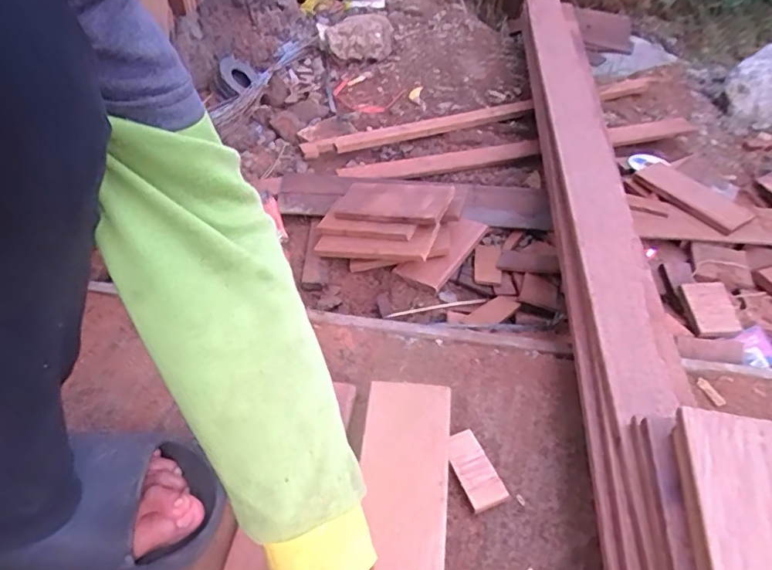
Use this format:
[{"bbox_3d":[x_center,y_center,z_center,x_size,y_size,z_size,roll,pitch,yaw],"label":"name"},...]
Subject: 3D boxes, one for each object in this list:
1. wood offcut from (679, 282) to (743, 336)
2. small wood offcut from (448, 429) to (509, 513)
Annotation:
[{"bbox_3d":[0.358,0.026,0.631,0.049,0.020,0.066,0,48,0],"label":"wood offcut"},{"bbox_3d":[0.072,0.156,0.477,0.031,0.014,0.064,-18,51,-15],"label":"small wood offcut"}]

